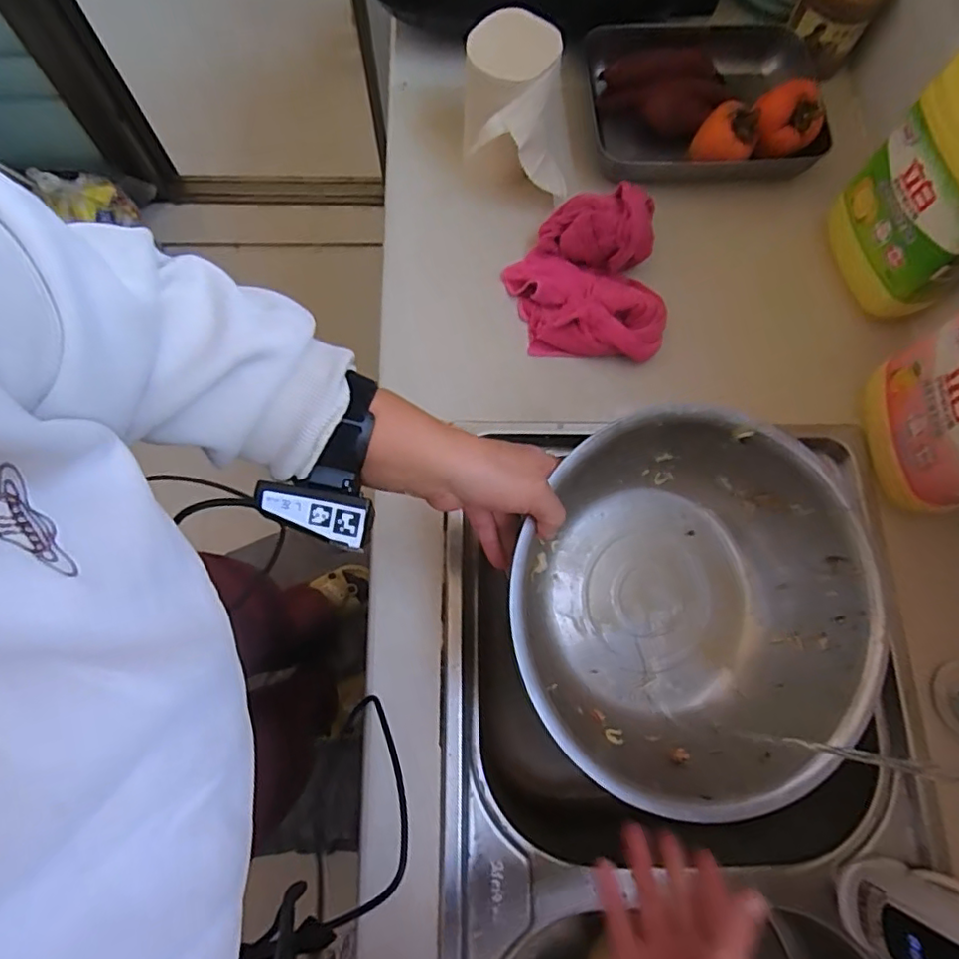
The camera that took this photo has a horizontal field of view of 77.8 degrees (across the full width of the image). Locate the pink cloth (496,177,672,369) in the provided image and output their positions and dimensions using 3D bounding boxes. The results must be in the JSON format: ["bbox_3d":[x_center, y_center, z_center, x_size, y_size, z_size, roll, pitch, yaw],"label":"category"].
[{"bbox_3d":[0.107,-0.195,0.591,0.142,0.075,0.156,-7,74,-4],"label":"pink cloth"}]

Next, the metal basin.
[{"bbox_3d":[0.161,0.101,0.469,0.260,0.125,0.275,0,74,-2],"label":"metal basin"}]

